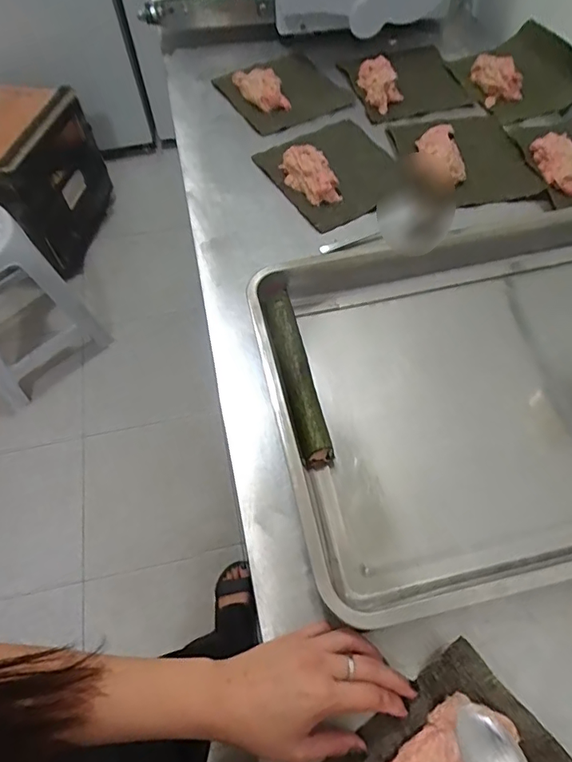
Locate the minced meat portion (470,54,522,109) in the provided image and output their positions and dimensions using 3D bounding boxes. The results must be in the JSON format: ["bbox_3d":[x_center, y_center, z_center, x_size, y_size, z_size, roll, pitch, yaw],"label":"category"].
[{"bbox_3d":[0.339,-0.495,0.798,0.060,0.040,0.087,-16,61,-5],"label":"minced meat portion"}]

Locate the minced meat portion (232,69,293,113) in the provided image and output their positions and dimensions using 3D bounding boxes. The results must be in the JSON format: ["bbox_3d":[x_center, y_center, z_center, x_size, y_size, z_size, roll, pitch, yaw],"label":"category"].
[{"bbox_3d":[-0.040,-0.480,0.804,0.057,0.031,0.119,-32,63,-14],"label":"minced meat portion"}]

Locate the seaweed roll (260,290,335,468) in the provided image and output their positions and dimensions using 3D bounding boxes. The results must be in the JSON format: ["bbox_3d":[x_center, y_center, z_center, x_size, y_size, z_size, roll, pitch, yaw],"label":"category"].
[{"bbox_3d":[0.009,-0.011,0.534,0.034,0.030,0.204,-13,60,-4],"label":"seaweed roll"}]

